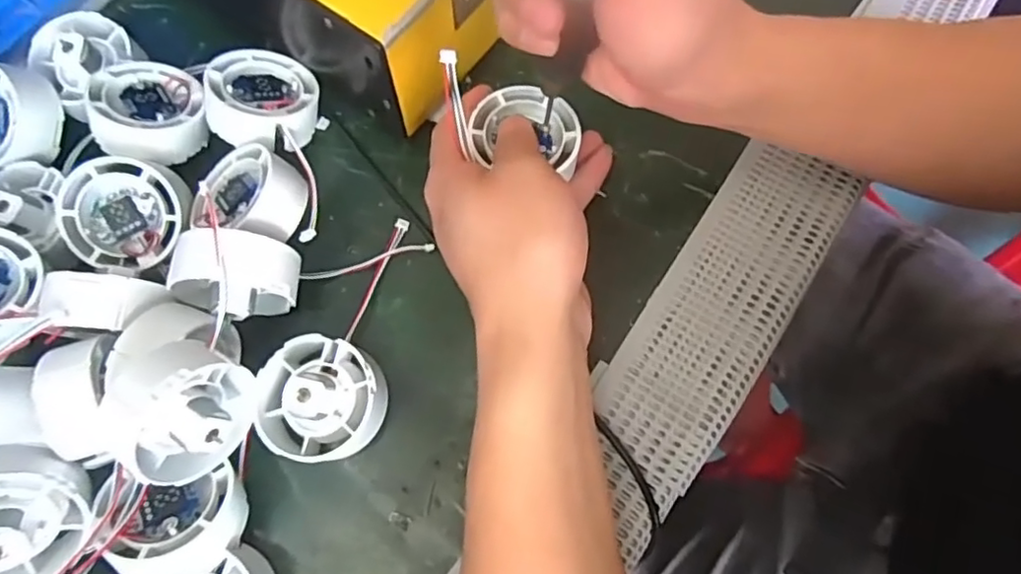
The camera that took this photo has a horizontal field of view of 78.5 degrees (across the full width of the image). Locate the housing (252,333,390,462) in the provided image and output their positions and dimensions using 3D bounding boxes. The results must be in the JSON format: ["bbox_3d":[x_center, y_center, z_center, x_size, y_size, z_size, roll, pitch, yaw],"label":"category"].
[{"bbox_3d":[-0.083,0.051,0.283,0.057,0.025,0.052,0,71,1],"label":"housing"}]

